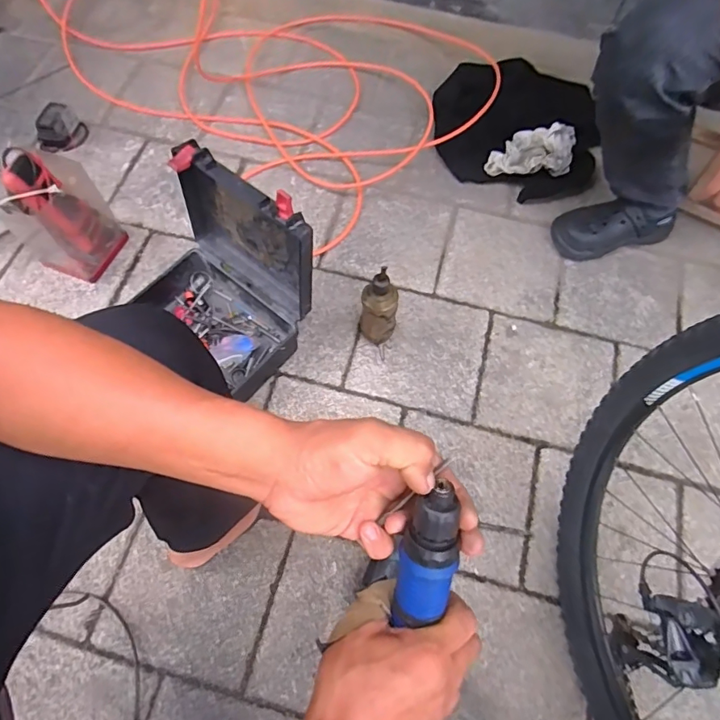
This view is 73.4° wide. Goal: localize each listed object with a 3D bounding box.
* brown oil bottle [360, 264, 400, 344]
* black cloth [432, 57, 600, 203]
[{"bbox_3d":[0.035,-0.087,0.875,0.067,0.188,0.054,-9,65,-6],"label":"brown oil bottle"},{"bbox_3d":[0.353,-0.532,1.116,0.387,0.122,0.273,19,65,7],"label":"black cloth"}]

